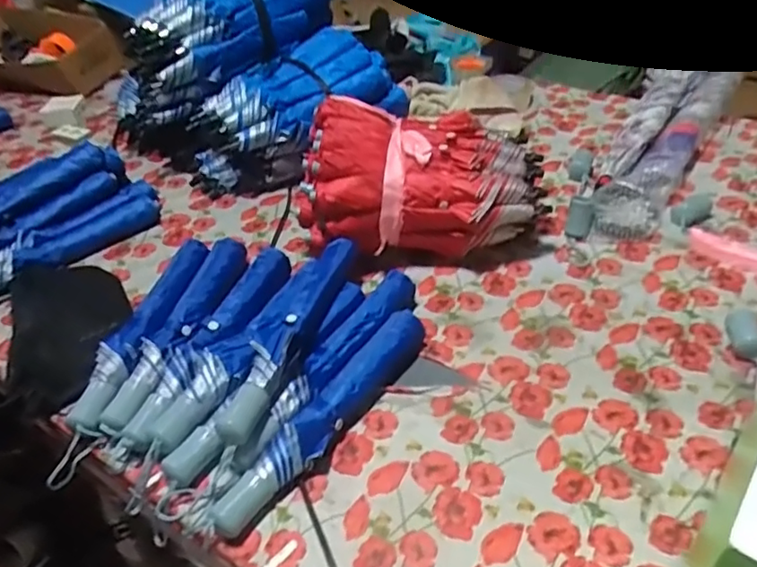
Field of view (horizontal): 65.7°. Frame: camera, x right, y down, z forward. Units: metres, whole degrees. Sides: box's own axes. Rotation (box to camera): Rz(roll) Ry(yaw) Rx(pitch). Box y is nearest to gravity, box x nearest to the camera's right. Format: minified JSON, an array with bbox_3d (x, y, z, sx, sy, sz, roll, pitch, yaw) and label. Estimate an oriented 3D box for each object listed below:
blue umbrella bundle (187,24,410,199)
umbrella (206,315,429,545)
[{"bbox_3d":[-0.165,-0.306,1.064,0.408,0.147,0.204,-36,47,-5],"label":"blue umbrella bundle"},{"bbox_3d":[-0.054,0.149,0.678,0.055,0.042,0.343,23,48,29],"label":"umbrella"}]

